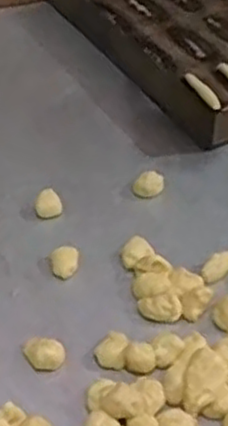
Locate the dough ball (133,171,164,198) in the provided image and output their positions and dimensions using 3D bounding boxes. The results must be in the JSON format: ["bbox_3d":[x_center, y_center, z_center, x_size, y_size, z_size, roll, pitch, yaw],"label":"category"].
[{"bbox_3d":[0.037,-0.031,0.778,0.033,0.016,0.025,3,45,3],"label":"dough ball"}]

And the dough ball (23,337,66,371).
[{"bbox_3d":[-0.059,0.121,0.624,0.034,0.016,0.028,-4,45,-4],"label":"dough ball"}]

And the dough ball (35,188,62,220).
[{"bbox_3d":[-0.068,-0.010,0.752,0.027,0.017,0.029,-2,45,-2],"label":"dough ball"}]

